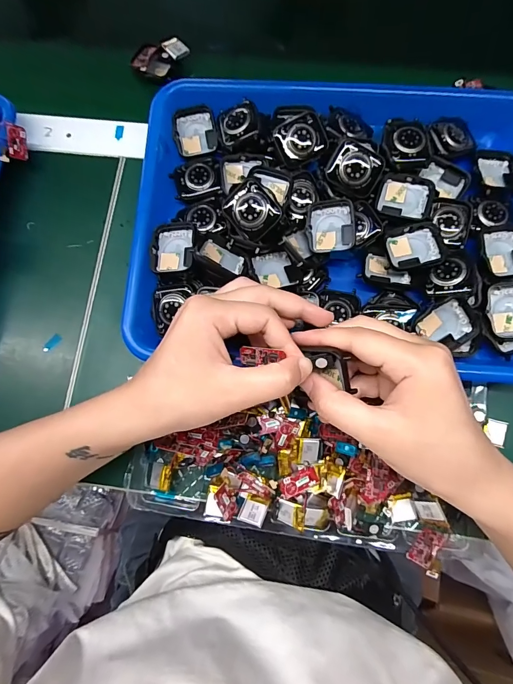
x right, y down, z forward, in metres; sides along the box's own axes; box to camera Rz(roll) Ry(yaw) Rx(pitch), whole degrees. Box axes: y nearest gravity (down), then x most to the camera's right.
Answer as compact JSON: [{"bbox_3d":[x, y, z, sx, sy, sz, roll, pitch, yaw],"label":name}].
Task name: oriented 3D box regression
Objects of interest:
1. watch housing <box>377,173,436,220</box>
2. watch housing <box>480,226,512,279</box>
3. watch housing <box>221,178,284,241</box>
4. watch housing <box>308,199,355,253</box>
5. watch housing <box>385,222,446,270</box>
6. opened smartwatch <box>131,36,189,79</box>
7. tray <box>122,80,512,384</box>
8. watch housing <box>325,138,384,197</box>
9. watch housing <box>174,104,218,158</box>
[{"bbox_3d":[0.120,-0.117,0.288,0.041,0.010,0.033,17,79,5],"label":"watch housing"},{"bbox_3d":[0.194,-0.069,0.279,0.036,0.011,0.042,-12,78,-1],"label":"watch housing"},{"bbox_3d":[-0.003,-0.098,0.265,0.037,0.006,0.036,46,106,4],"label":"watch housing"},{"bbox_3d":[0.059,-0.091,0.282,0.035,0.014,0.037,2,78,2],"label":"watch housing"},{"bbox_3d":[0.124,-0.075,0.281,0.040,0.010,0.035,-3,78,1],"label":"watch housing"},{"bbox_3d":[-0.096,-0.283,0.358,0.055,0.020,0.032,-26,78,-4],"label":"opened smartwatch"},{"bbox_3d":[0.069,-0.097,0.294,0.325,0.052,0.243,4,78,2],"label":"tray"},{"bbox_3d":[0.078,-0.137,0.282,0.040,0.007,0.035,28,101,-4],"label":"watch housing"},{"bbox_3d":[-0.054,-0.185,0.315,0.039,0.011,0.039,-14,93,-3],"label":"watch housing"}]

